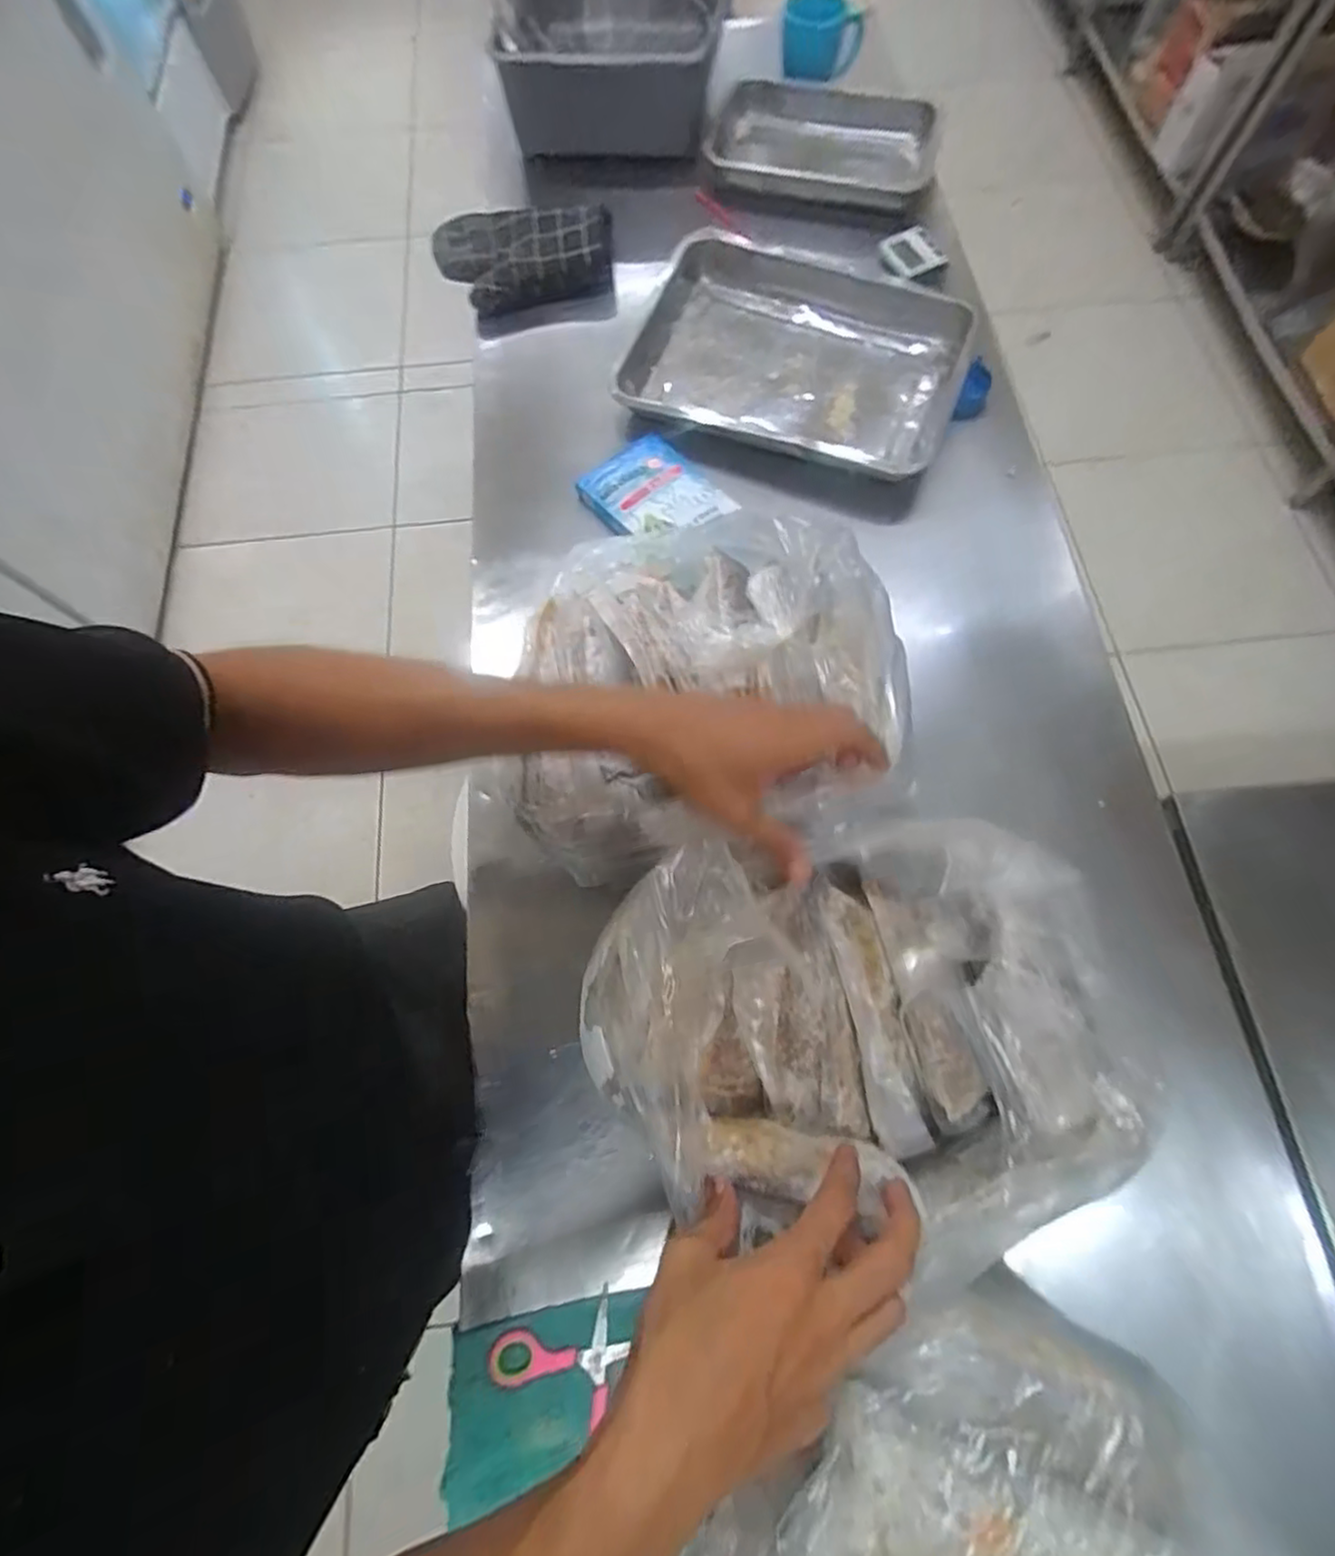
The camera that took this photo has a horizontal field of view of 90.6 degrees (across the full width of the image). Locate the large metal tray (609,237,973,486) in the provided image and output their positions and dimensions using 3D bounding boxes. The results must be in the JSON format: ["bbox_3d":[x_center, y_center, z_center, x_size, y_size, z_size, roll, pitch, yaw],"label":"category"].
[{"bbox_3d":[0.150,-0.498,0.802,0.386,0.063,0.314,14,71,6],"label":"large metal tray"}]

